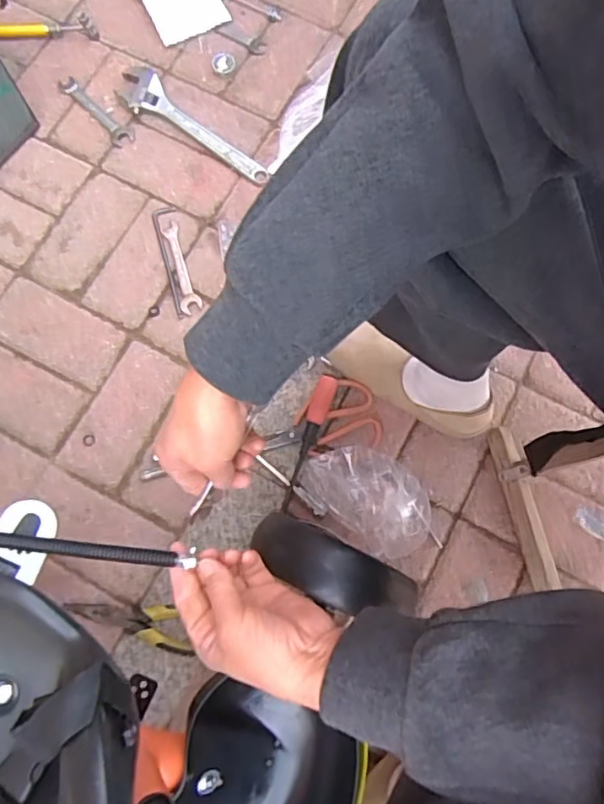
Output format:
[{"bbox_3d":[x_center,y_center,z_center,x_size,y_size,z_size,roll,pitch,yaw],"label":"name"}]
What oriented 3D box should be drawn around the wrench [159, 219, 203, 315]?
[{"bbox_3d":[-0.176,-0.194,0.816,0.029,0.007,0.143,-20,80,3],"label":"wrench"}]

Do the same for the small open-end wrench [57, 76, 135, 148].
[{"bbox_3d":[-0.320,-0.449,0.877,0.152,0.008,0.034,44,95,6],"label":"small open-end wrench"}]

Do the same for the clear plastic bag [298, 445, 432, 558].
[{"bbox_3d":[0.083,0.119,0.715,0.113,0.047,0.164,-43,78,-10],"label":"clear plastic bag"}]

